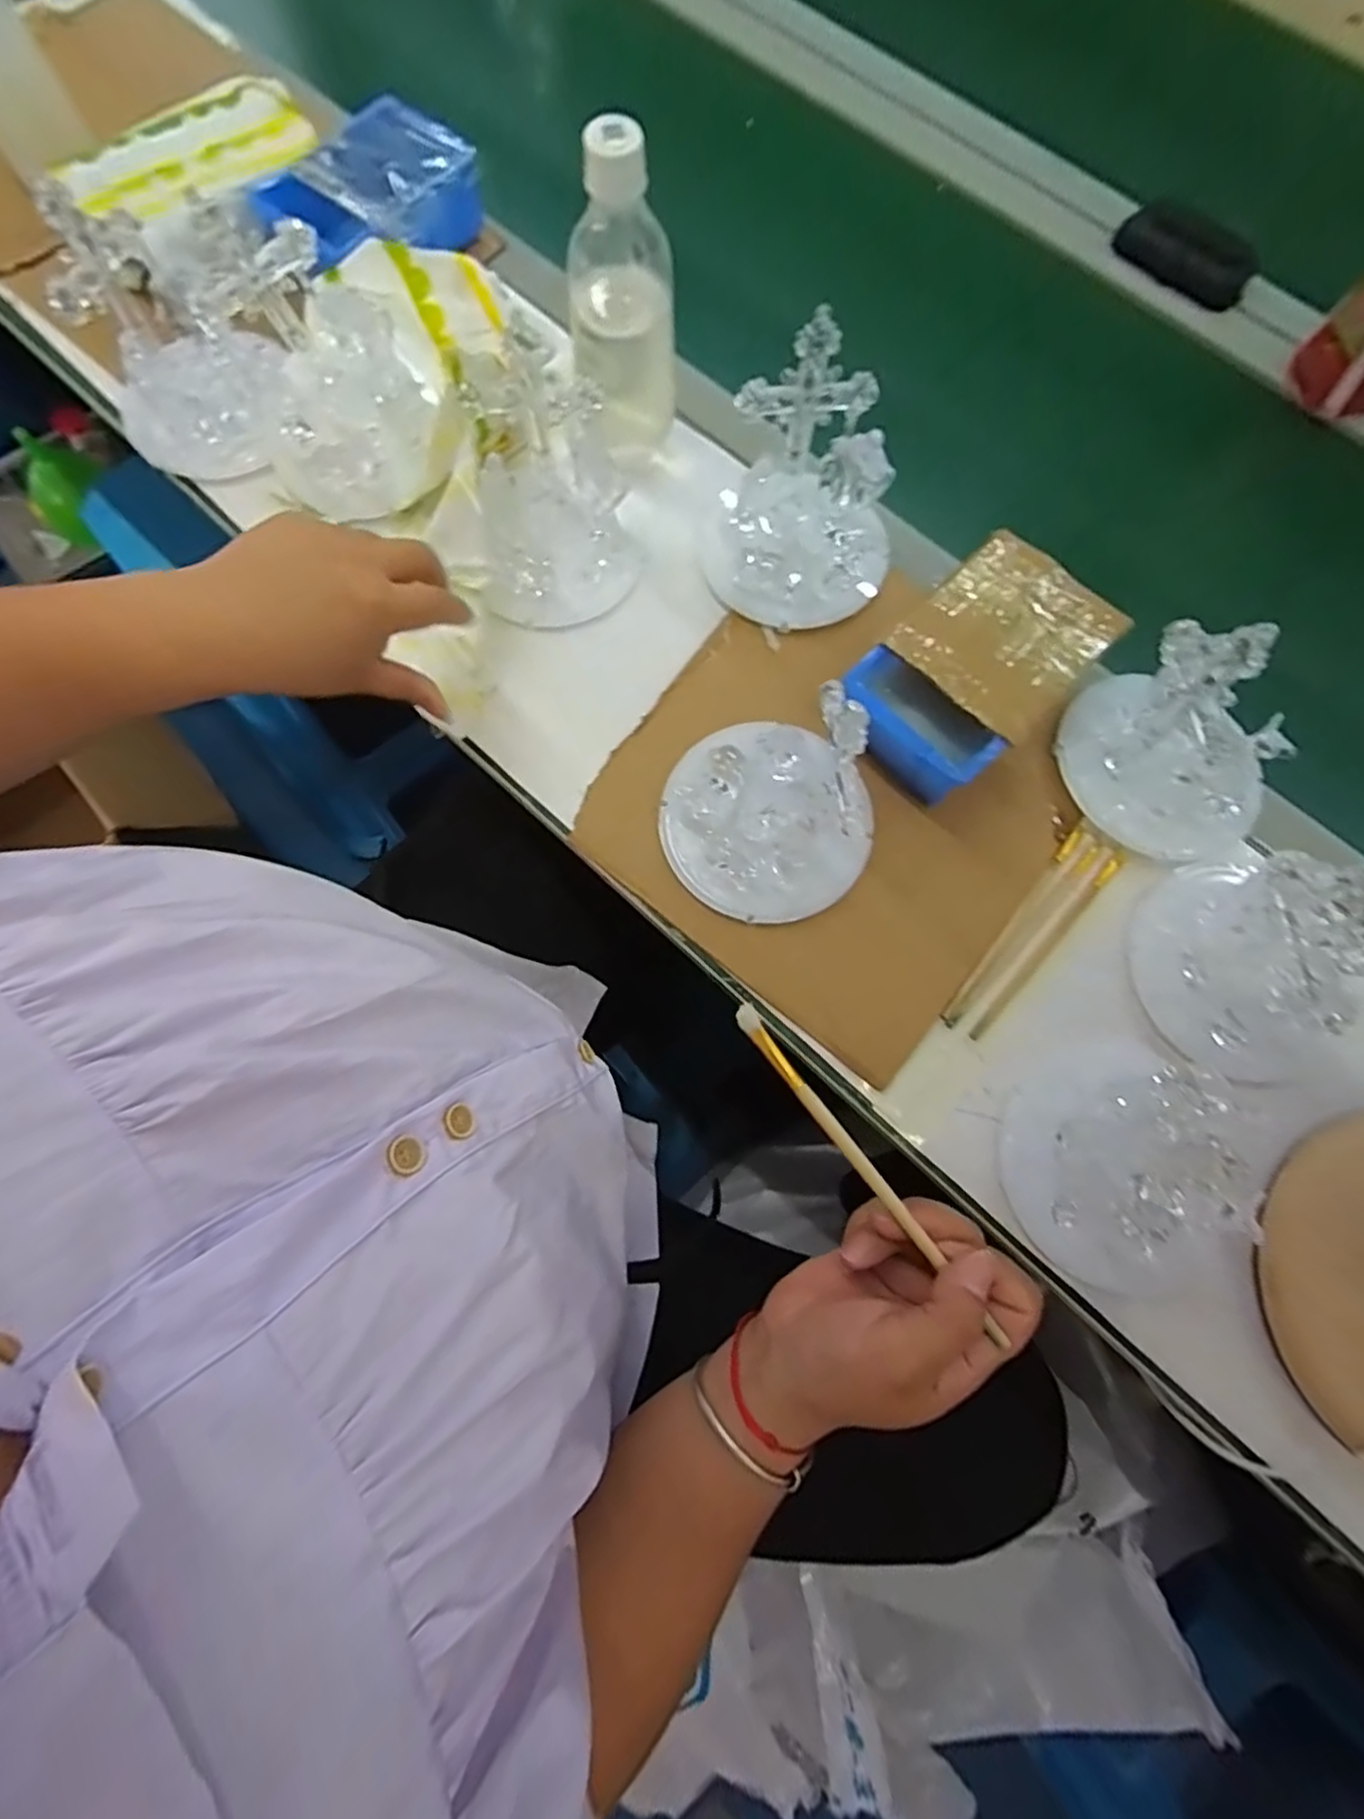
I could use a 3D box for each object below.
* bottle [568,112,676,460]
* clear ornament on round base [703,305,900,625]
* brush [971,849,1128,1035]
[{"bbox_3d":[-0.034,-0.349,0.431,0.062,0.181,0.058,-5,76,-2],"label":"bottle"},{"bbox_3d":[0.081,-0.264,0.442,0.123,0.112,0.119,11,76,2],"label":"clear ornament on round base"},{"bbox_3d":[0.225,0.020,0.429,0.012,0.005,0.153,42,79,9],"label":"brush"}]

